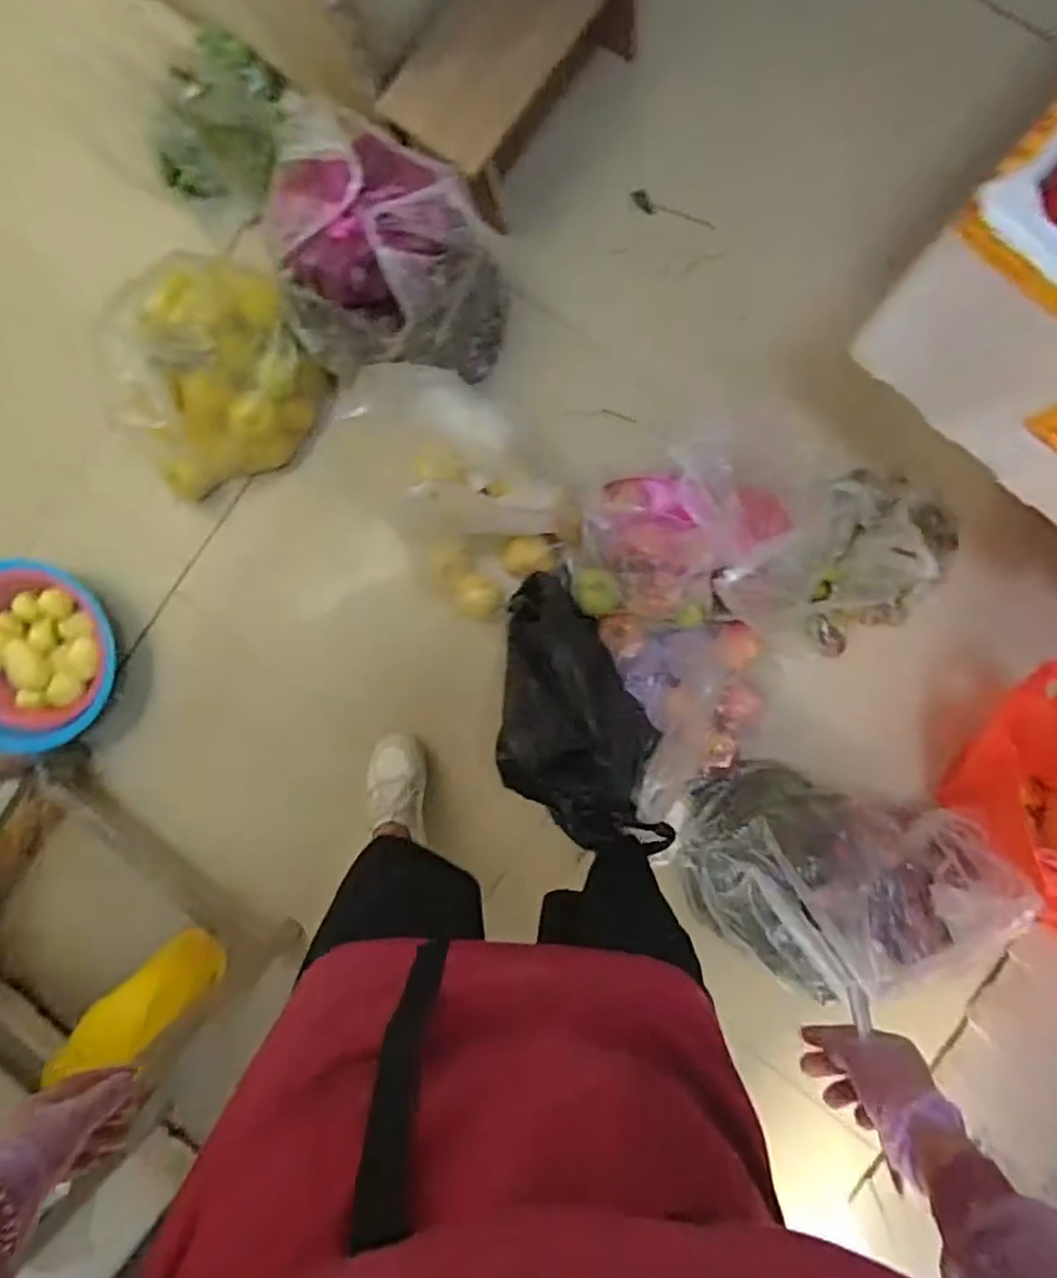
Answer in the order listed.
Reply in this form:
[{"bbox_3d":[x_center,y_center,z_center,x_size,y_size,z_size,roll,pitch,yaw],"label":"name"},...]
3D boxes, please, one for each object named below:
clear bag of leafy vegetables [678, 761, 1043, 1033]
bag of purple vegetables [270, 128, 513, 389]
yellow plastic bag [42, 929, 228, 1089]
[{"bbox_3d":[0.462,0.373,1.070,0.443,0.206,0.278,15,92,6],"label":"clear bag of leafy vegetables"},{"bbox_3d":[-0.204,-0.570,1.062,0.318,0.235,0.316,1,90,6],"label":"bag of purple vegetables"},{"bbox_3d":[-0.569,0.542,1.020,0.098,0.253,0.038,51,130,4],"label":"yellow plastic bag"}]

